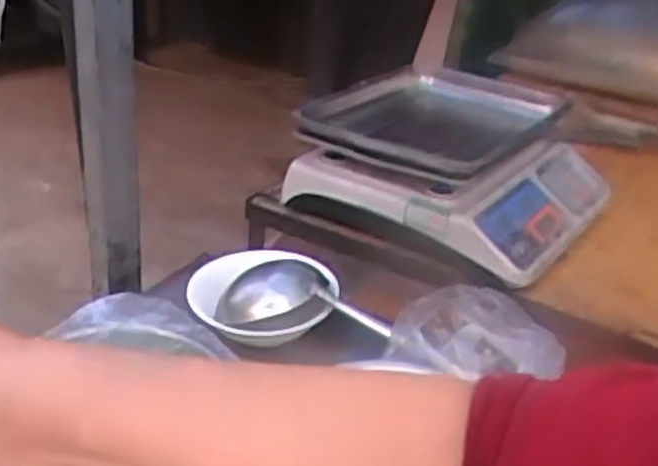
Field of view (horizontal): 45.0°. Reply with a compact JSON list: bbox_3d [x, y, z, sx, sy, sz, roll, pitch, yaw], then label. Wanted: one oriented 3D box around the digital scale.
[{"bbox_3d":[0.181,-0.111,1.055,0.323,0.112,0.389,18,31,25],"label":"digital scale"}]

